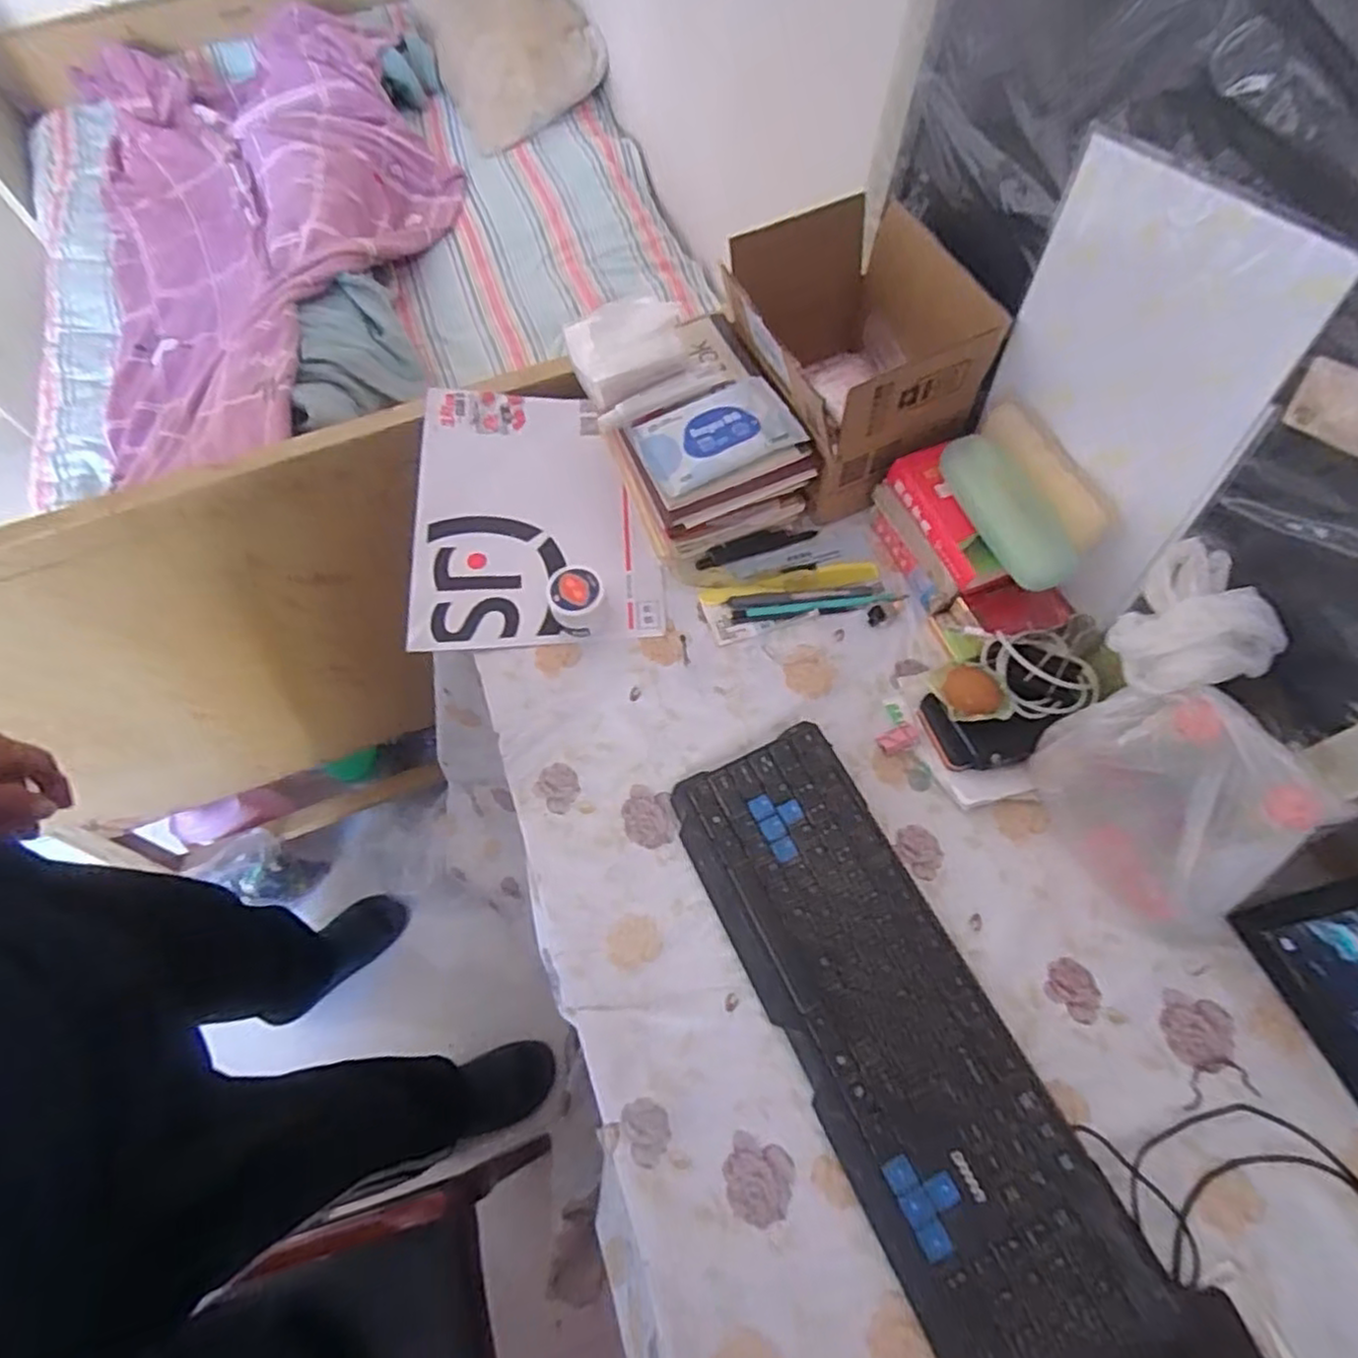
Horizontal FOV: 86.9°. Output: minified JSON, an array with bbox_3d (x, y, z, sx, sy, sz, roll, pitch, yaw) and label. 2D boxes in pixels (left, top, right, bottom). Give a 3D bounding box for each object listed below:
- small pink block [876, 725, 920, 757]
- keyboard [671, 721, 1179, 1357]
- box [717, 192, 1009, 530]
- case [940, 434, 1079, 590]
[{"bbox_3d":[0.190,0.052,0.614,0.036,0.009,0.020,-22,65,-7],"label":"small pink block"},{"bbox_3d":[0.144,0.239,0.516,0.141,0.027,0.426,-25,66,-8],"label":"keyboard"},{"bbox_3d":[0.167,-0.309,0.695,0.197,0.159,0.231,-19,65,-5],"label":"box"},{"bbox_3d":[0.269,-0.139,0.598,0.039,0.041,0.152,-21,64,-7],"label":"case"}]

